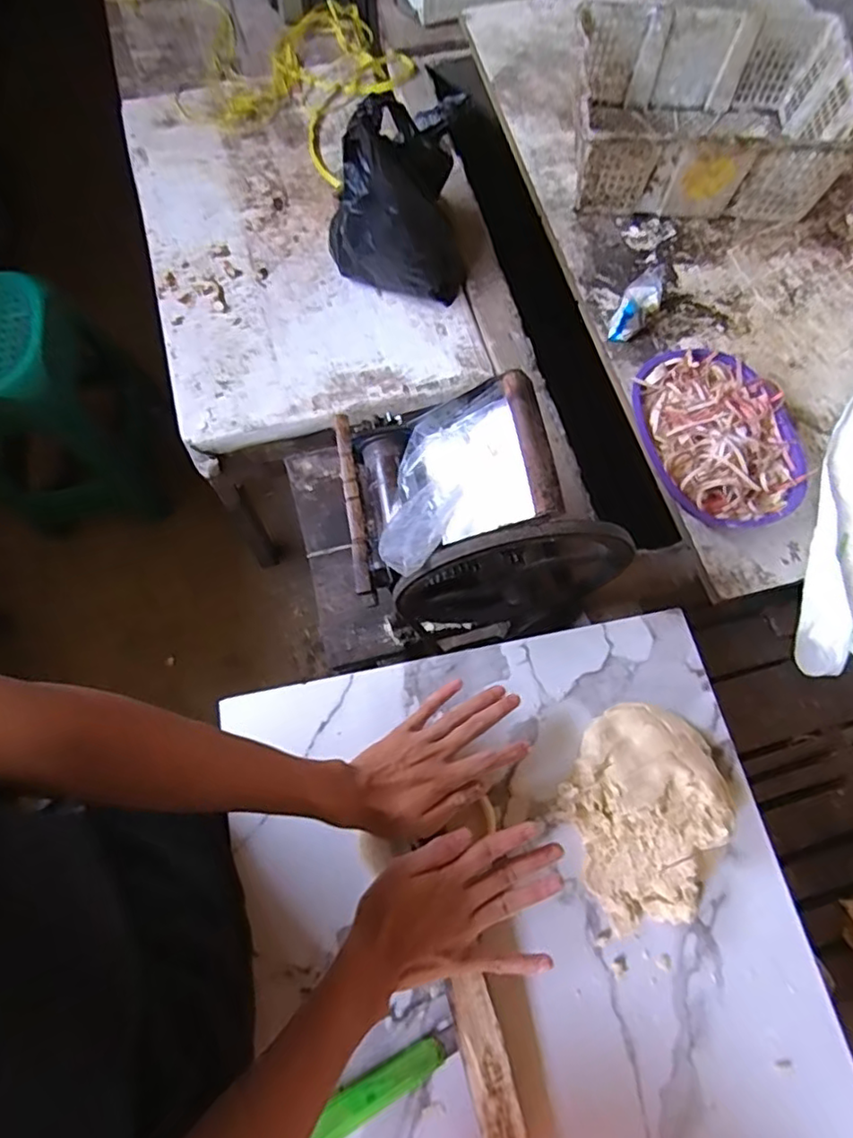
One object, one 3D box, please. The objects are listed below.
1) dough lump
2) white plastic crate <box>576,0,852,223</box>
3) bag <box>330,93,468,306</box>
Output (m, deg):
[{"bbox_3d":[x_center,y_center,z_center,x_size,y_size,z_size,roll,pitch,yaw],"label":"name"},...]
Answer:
[{"bbox_3d":[0.199,0.224,0.560,0.144,0.044,0.195,23,72,7],"label":"dough lump"},{"bbox_3d":[0.508,-0.840,1.129,0.465,0.154,0.362,5,70,1],"label":"white plastic crate"},{"bbox_3d":[-0.049,-0.601,1.003,0.228,0.284,0.193,-9,71,-4],"label":"bag"}]

